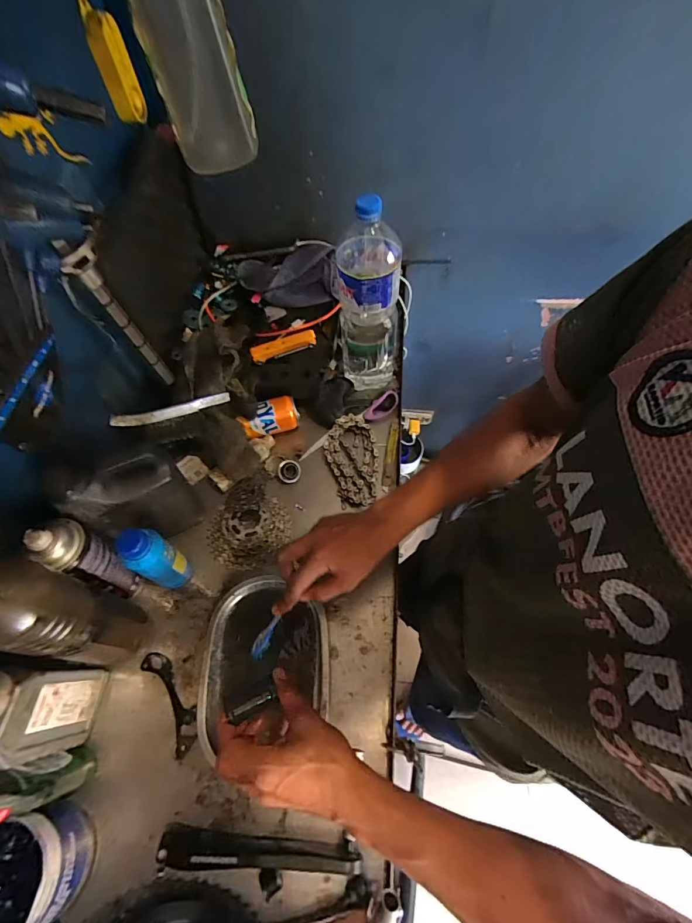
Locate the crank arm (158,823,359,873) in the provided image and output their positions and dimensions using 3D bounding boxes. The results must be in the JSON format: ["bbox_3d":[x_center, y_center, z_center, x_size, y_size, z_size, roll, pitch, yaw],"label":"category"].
[{"bbox_3d":[-0.091,0.408,0.414,0.206,0.044,0.022,1,62,1],"label":"crank arm"}]

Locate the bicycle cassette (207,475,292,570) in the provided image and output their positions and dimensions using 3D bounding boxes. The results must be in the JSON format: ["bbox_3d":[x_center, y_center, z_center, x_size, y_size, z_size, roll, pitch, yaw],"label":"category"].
[{"bbox_3d":[-0.151,0.094,0.594,0.118,0.031,0.124,0,62,0],"label":"bicycle cassette"}]

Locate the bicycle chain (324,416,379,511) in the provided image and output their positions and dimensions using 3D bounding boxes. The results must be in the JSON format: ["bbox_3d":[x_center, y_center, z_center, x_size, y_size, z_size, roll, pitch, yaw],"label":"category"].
[{"bbox_3d":[0.012,-0.006,0.637,0.081,0.019,0.156,-10,62,-5],"label":"bicycle chain"}]

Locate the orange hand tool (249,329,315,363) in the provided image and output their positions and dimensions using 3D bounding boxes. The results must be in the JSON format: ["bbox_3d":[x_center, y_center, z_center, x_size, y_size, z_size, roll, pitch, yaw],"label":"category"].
[{"bbox_3d":[-0.107,-0.198,0.672,0.110,0.017,0.032,-19,63,-9],"label":"orange hand tool"}]

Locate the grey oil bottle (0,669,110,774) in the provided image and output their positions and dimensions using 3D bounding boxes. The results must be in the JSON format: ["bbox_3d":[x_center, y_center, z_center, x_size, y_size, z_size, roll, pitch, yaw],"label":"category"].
[{"bbox_3d":[-0.324,0.264,0.411,0.051,0.190,0.084,0,62,0],"label":"grey oil bottle"}]

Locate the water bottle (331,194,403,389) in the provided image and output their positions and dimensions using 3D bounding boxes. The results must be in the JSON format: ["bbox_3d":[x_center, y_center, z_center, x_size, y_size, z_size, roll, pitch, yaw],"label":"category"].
[{"bbox_3d":[0.037,-0.235,0.598,0.100,0.305,0.093,8,62,5],"label":"water bottle"}]

